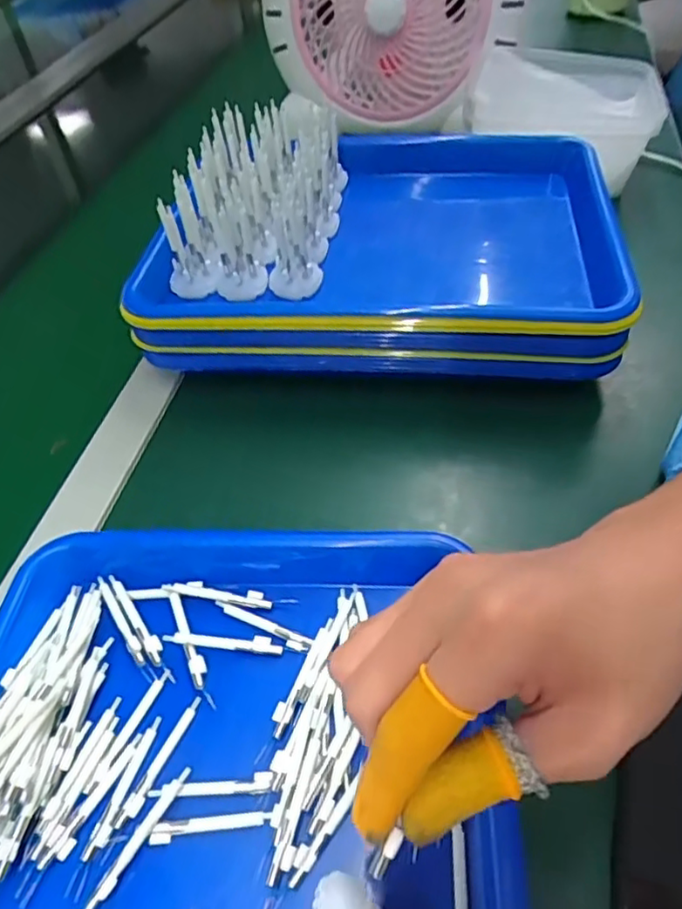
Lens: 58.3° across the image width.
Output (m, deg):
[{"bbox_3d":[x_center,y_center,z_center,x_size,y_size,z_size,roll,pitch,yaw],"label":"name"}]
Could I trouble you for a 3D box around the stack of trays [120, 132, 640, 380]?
[{"bbox_3d":[0.032,-0.153,0.442,0.309,0.060,0.230,3,50,10],"label":"stack of trays"}]

